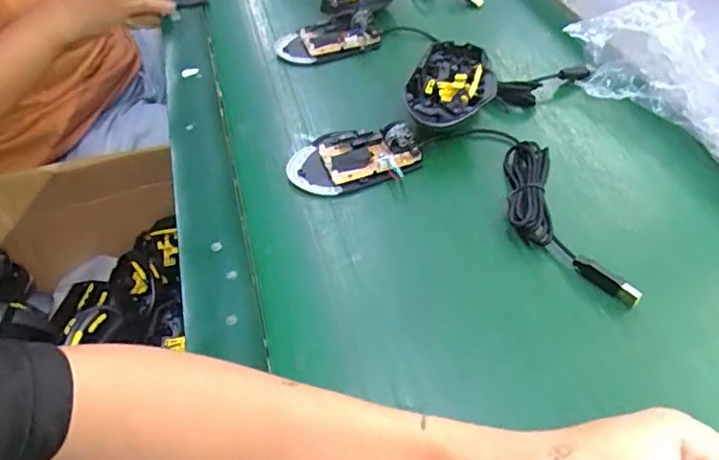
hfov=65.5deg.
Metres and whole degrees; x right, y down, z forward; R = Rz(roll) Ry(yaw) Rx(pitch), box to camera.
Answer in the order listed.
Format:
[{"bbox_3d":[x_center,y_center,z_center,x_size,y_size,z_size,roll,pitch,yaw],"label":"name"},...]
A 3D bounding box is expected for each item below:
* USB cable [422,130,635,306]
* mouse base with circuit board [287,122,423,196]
[{"bbox_3d":[0.138,-0.024,0.431,0.072,0.021,0.205,-24,51,-16],"label":"USB cable"},{"bbox_3d":[-0.007,-0.067,0.472,0.108,0.030,0.066,-14,49,-8],"label":"mouse base with circuit board"}]

